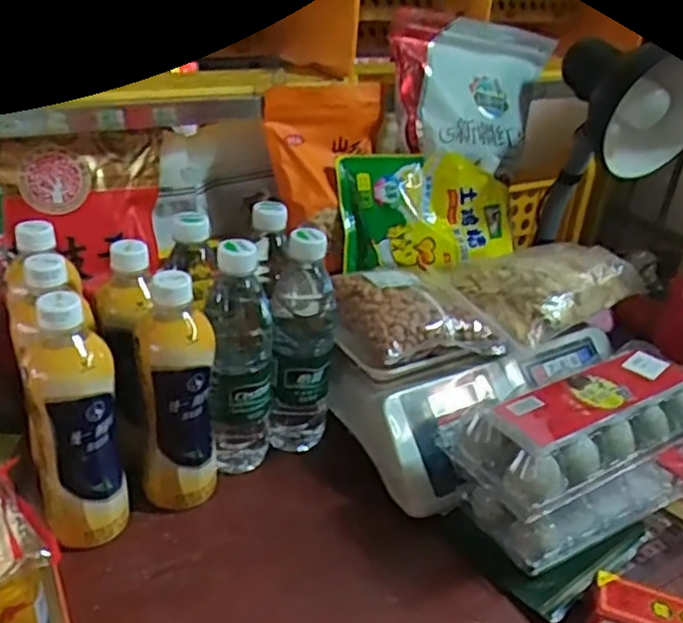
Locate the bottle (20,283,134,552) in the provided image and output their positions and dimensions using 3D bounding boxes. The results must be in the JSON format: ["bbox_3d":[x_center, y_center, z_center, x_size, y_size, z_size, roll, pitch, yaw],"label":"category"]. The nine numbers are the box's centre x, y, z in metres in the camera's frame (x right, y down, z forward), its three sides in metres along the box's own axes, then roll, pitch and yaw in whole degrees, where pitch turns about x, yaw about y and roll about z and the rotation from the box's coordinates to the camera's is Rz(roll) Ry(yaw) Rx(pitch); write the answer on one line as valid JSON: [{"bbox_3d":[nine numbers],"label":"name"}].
[{"bbox_3d":[-0.197,0.078,0.513,0.065,0.193,0.071,-5,31,-20],"label":"bottle"}]

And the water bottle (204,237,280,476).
[{"bbox_3d":[-0.082,0.042,0.588,0.057,0.208,0.061,3,29,-7],"label":"water bottle"}]

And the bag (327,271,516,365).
[{"bbox_3d":[0.070,0.003,0.647,0.140,0.048,0.133,-9,32,-26],"label":"bag"}]

